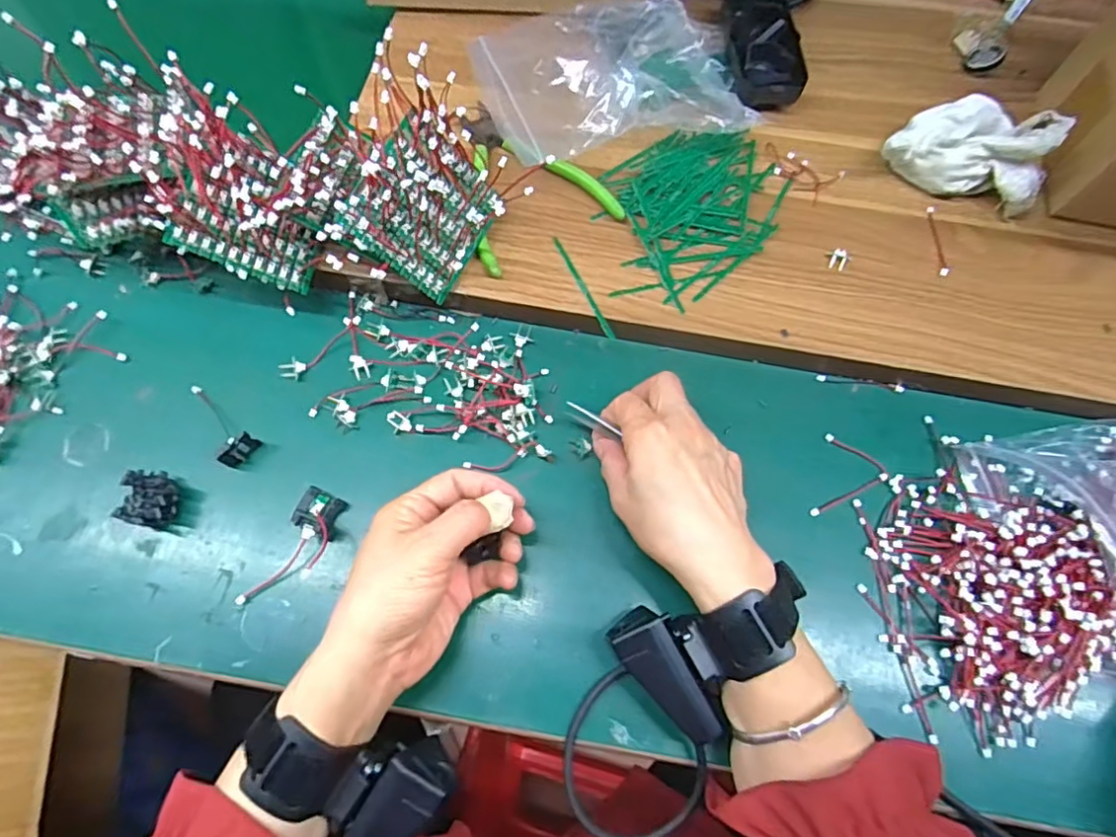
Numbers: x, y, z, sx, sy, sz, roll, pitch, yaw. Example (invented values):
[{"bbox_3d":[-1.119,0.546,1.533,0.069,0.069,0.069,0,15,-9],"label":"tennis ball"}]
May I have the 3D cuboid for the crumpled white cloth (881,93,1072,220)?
[{"bbox_3d":[0.284,-0.195,0.416,0.104,0.063,0.067,17,69,6],"label":"crumpled white cloth"}]

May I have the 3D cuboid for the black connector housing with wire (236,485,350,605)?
[{"bbox_3d":[-0.159,0.078,0.358,0.027,0.019,0.077,26,70,9],"label":"black connector housing with wire"}]

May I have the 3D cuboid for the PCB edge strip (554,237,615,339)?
[{"bbox_3d":[0.016,-0.091,0.406,0.005,0.004,0.084,-24,71,-10],"label":"PCB edge strip"}]

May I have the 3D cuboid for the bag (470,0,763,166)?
[{"bbox_3d":[0.042,-0.264,0.443,0.194,0.050,0.163,-14,69,-6],"label":"bag"}]

